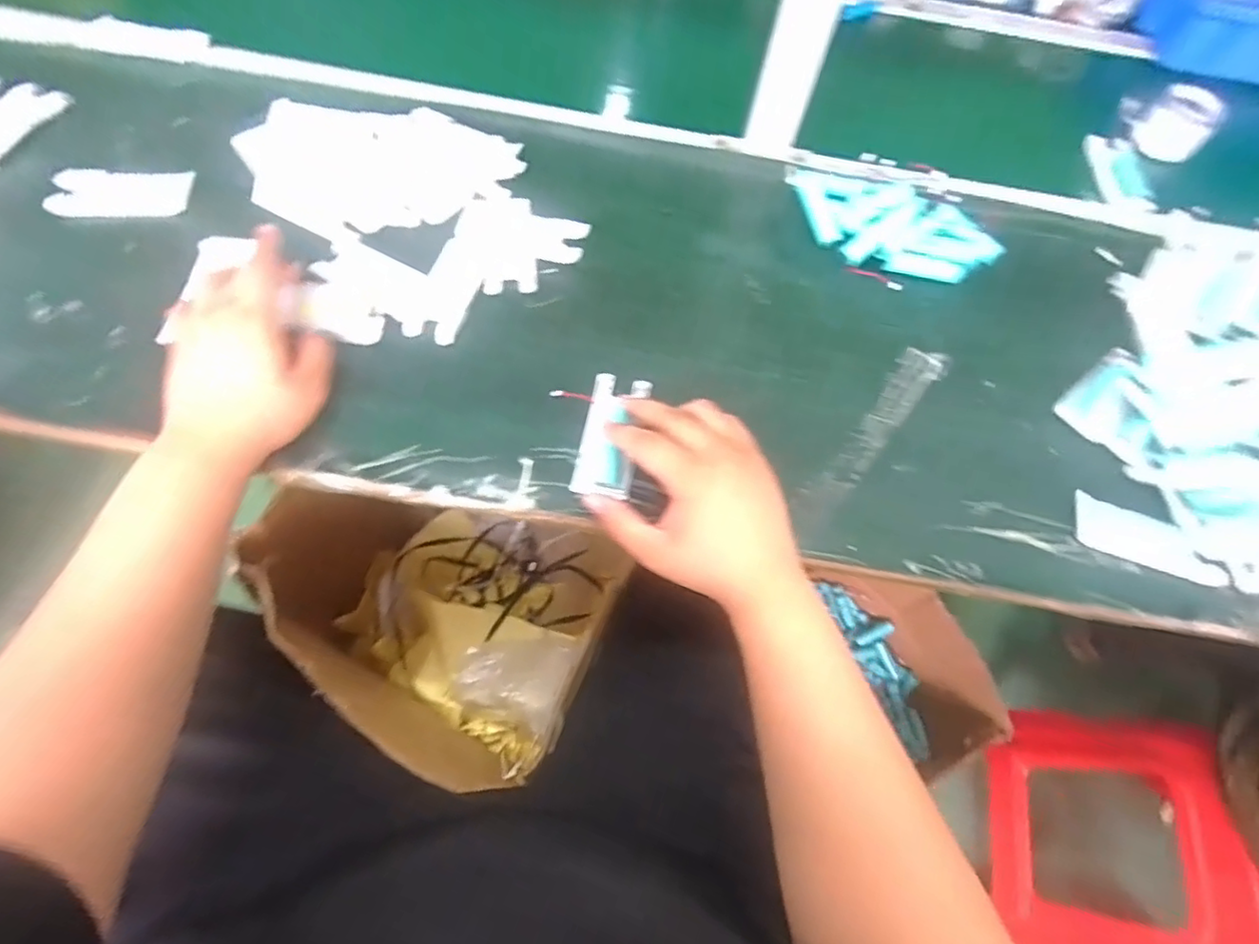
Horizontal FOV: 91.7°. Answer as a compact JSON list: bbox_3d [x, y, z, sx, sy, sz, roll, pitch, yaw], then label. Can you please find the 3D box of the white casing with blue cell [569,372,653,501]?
[{"bbox_3d":[-0.013,-0.031,0.457,0.046,0.023,0.106,8,62,0],"label":"white casing with blue cell"}]

